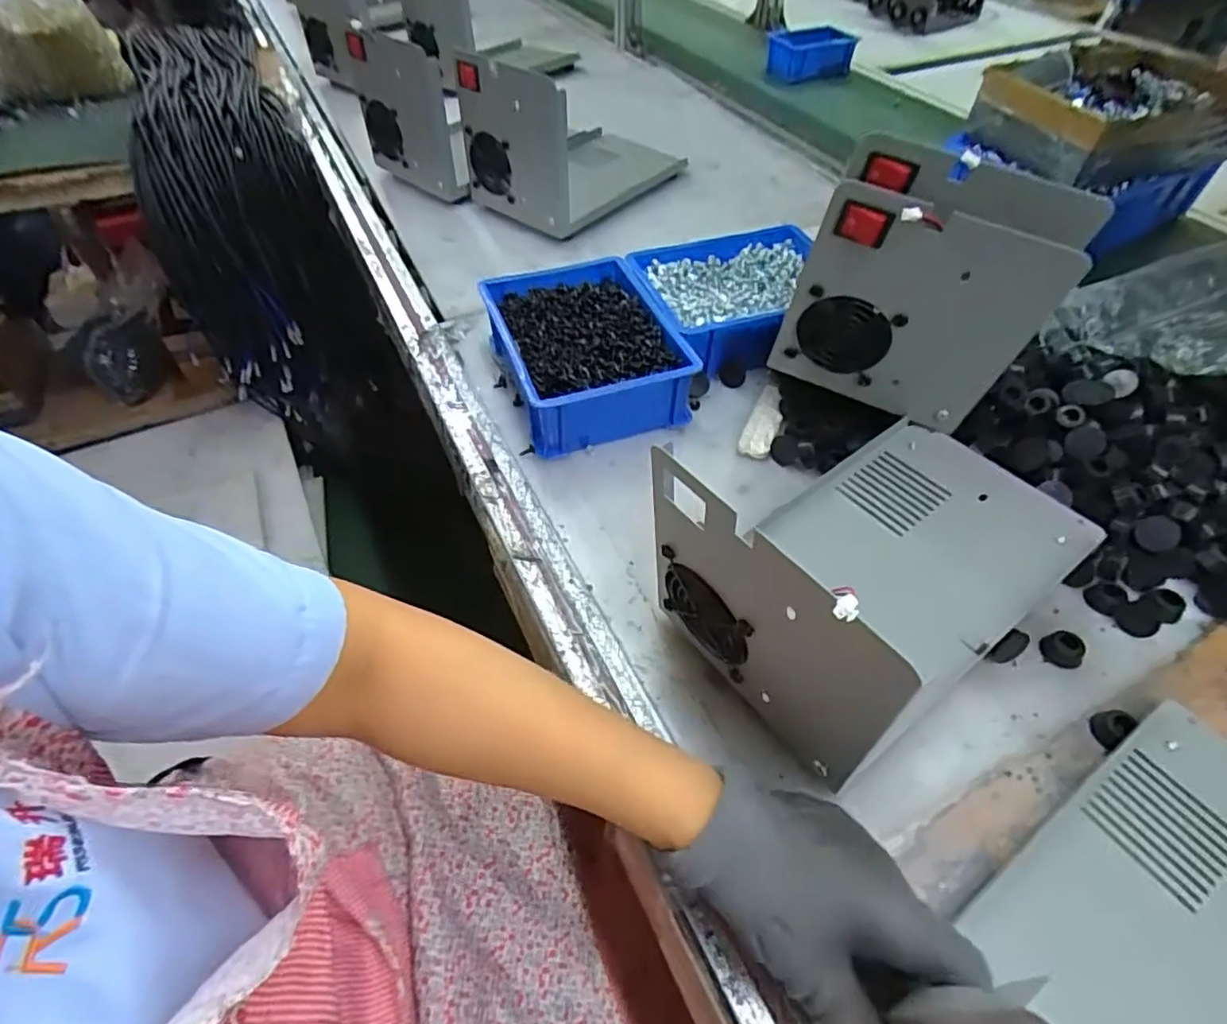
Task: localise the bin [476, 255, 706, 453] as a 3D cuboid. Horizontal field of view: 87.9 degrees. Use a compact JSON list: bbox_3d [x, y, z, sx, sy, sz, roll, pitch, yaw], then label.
[{"bbox_3d":[-0.025,-0.148,0.579,0.145,0.066,0.191,-17,52,-9],"label":"bin"}]

